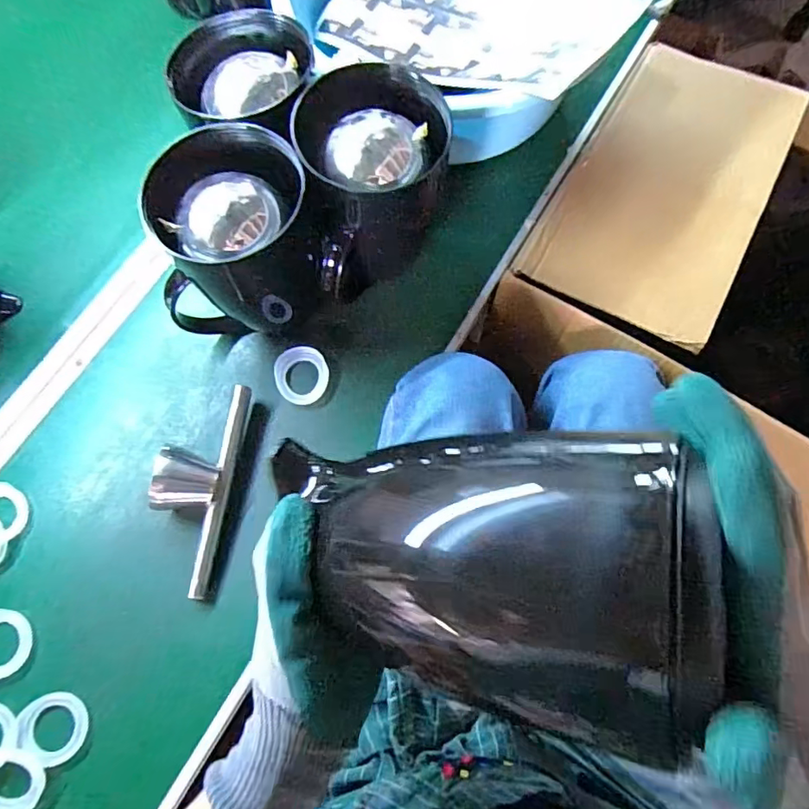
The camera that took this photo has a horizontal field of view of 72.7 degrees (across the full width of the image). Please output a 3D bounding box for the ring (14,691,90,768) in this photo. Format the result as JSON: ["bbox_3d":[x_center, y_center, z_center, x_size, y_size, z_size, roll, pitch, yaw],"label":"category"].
[{"bbox_3d":[-0.303,0.277,0.476,0.056,0.016,0.050,27,68,2],"label":"ring"}]

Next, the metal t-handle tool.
[{"bbox_3d":[-0.200,0.073,0.513,0.065,0.049,0.200,8,71,5],"label":"metal t-handle tool"}]

